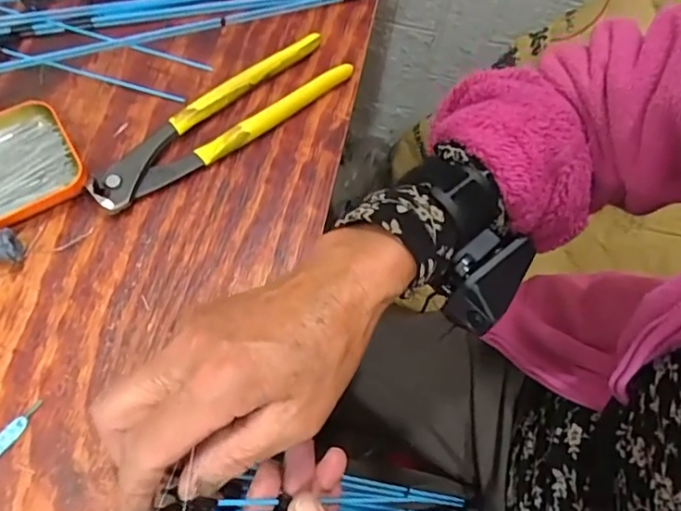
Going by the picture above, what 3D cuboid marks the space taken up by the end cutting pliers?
[{"bbox_3d":[-0.082,-0.095,0.400,0.199,0.017,0.046,-35,72,-16],"label":"end cutting pliers"}]

